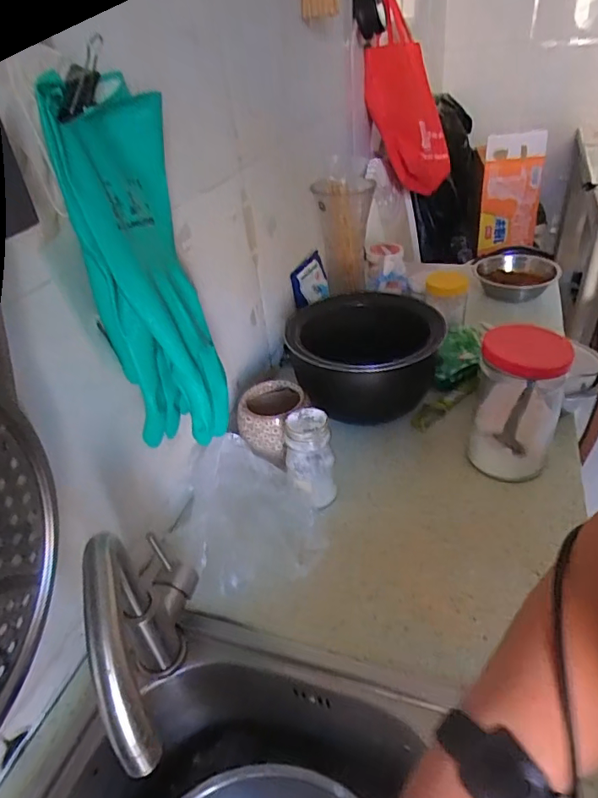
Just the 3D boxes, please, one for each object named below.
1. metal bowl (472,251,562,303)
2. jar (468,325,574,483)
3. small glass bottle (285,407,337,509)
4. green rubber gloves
[{"bbox_3d":[0.455,-0.259,1.057,0.156,0.046,0.170,-4,36,3],"label":"metal bowl"},{"bbox_3d":[0.268,0.008,0.622,0.099,0.184,0.091,-4,36,3],"label":"jar"},{"bbox_3d":[0.014,0.076,0.609,0.054,0.121,0.057,-7,36,0],"label":"small glass bottle"},{"bbox_3d":[-0.126,-0.106,0.455,0.062,0.320,0.124,1,29,31],"label":"green rubber gloves"}]

